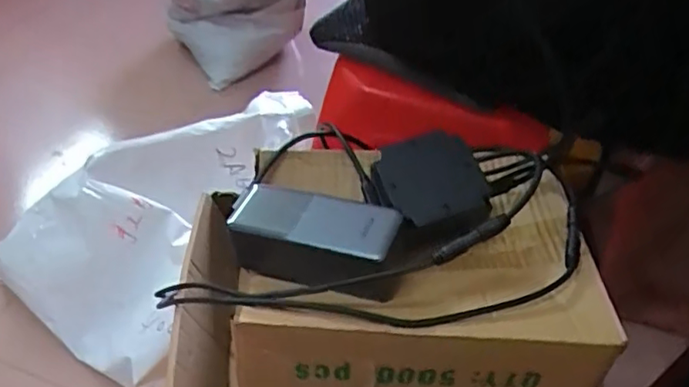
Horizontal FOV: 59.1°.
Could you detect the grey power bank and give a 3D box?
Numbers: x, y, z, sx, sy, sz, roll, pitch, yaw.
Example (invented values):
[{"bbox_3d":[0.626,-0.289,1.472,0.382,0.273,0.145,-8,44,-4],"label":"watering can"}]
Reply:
[{"bbox_3d":[-0.028,0.022,0.455,0.134,0.018,0.051,11,42,26],"label":"grey power bank"}]

